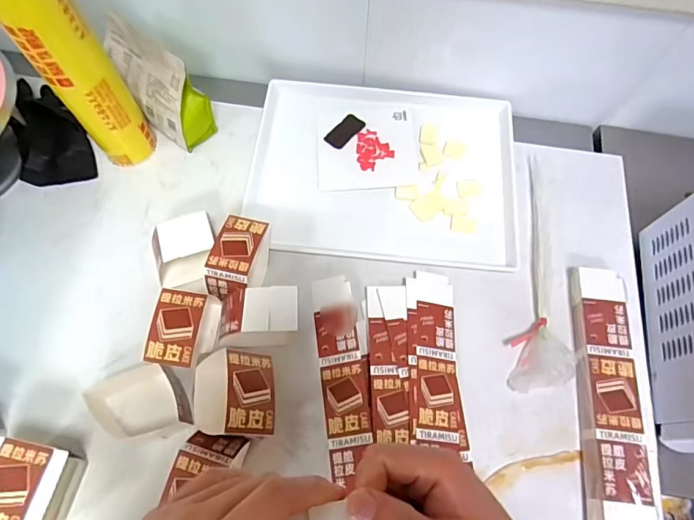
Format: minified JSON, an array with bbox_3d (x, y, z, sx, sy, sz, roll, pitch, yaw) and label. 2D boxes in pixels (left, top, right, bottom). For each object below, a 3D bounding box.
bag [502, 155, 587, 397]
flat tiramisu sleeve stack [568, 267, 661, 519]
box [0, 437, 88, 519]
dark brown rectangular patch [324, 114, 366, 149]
[{"bbox_3d":[0.285,0.003,0.666,0.093,0.029,0.376,6,68,1],"label":"bag"},{"bbox_3d":[0.346,0.176,0.591,0.074,0.038,0.348,7,68,1],"label":"flat tiramisu sleeve stack"},{"bbox_3d":[-0.365,0.263,0.524,0.102,0.088,0.094,11,68,3],"label":"box"},{"bbox_3d":[-0.003,-0.223,0.780,0.039,0.004,0.075,38,72,13],"label":"dark brown rectangular patch"}]

